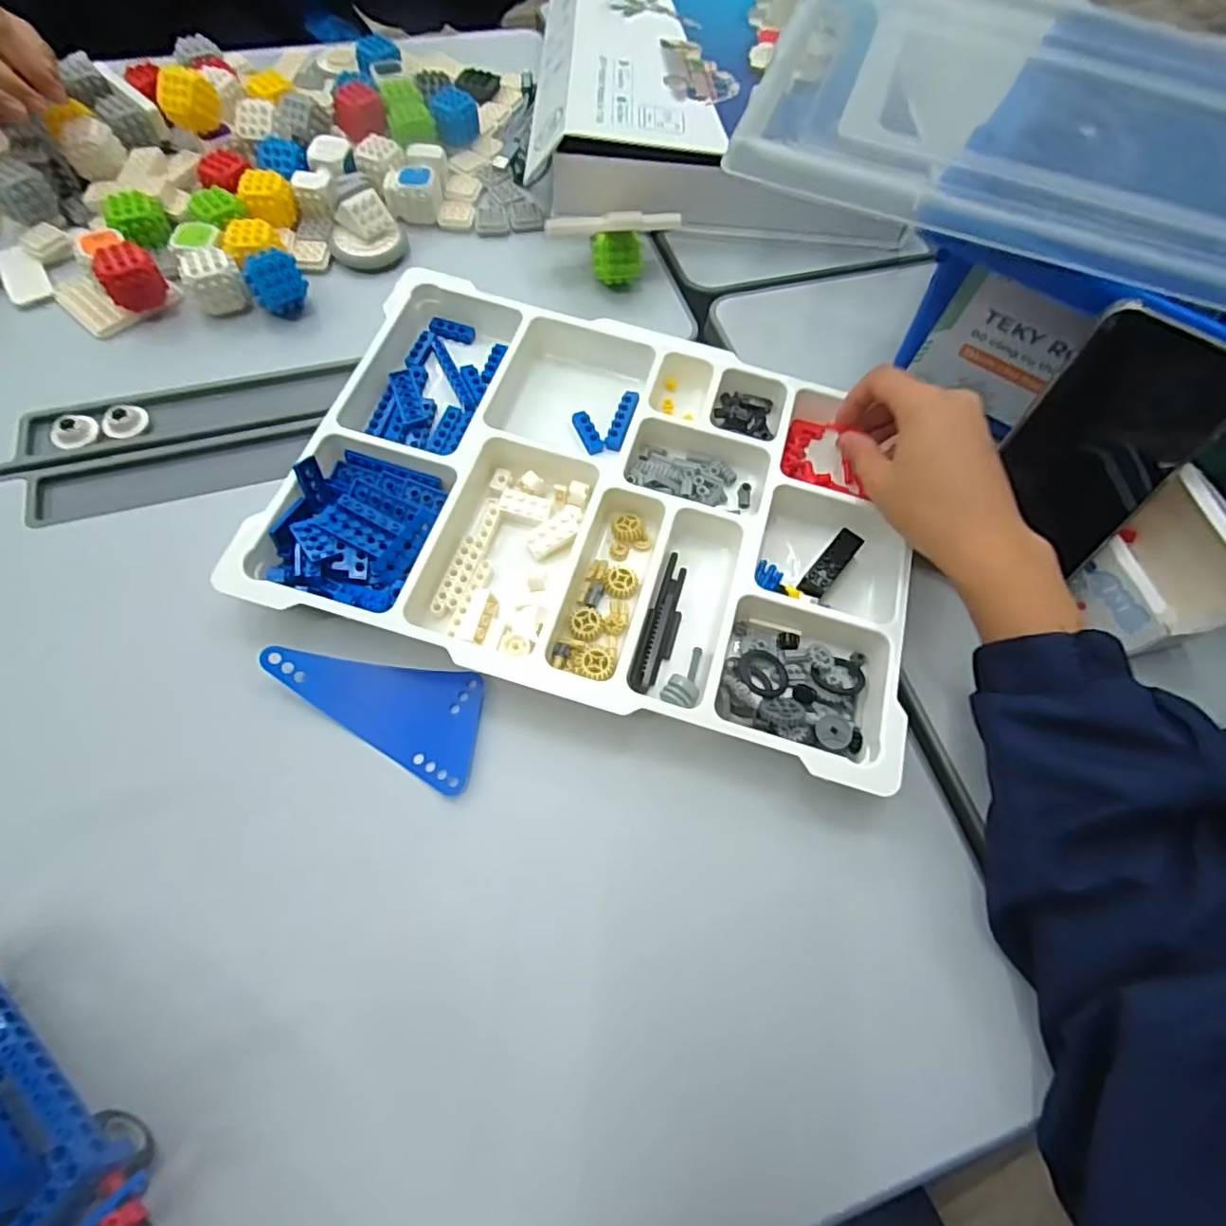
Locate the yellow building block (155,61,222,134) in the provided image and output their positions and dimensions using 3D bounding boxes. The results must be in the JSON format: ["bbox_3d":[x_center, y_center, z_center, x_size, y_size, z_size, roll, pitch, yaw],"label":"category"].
[{"bbox_3d":[-0.331,-0.399,0.502,0.043,0.043,0.039,-26,70,-16],"label":"yellow building block"}]

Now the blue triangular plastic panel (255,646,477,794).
[{"bbox_3d":[-0.133,0.058,0.351,0.114,0.006,0.063,8,74,-7],"label":"blue triangular plastic panel"}]

